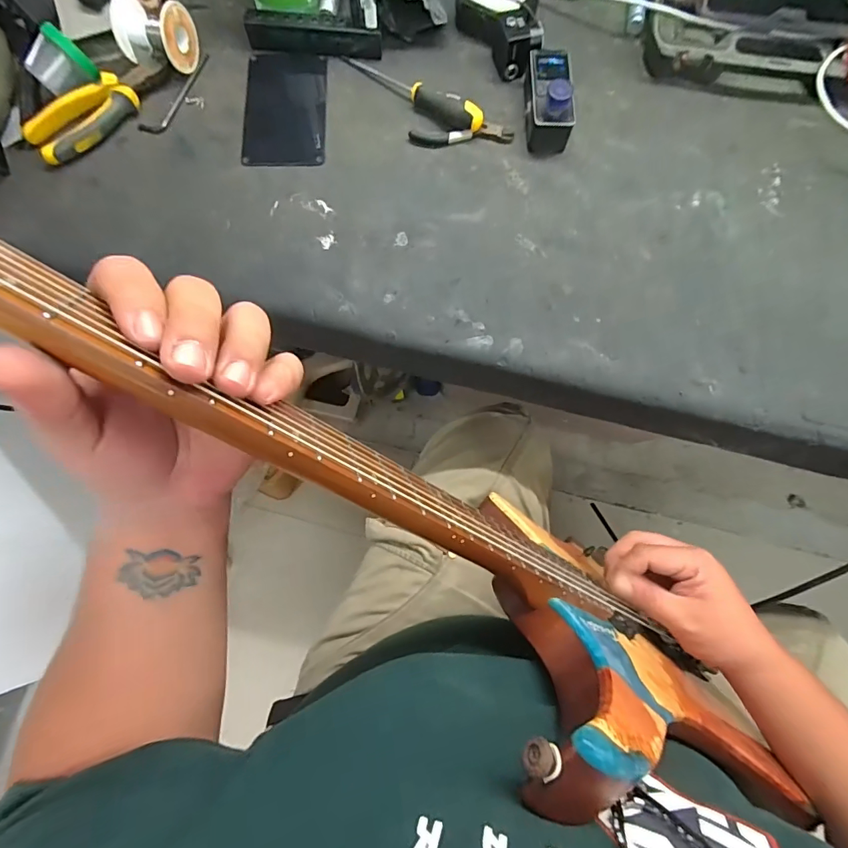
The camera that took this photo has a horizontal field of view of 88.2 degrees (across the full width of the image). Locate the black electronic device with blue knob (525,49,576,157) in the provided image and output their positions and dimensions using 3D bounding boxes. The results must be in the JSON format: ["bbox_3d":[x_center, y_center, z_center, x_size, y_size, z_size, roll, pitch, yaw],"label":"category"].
[{"bbox_3d":[0.122,-0.319,0.420,0.042,0.050,0.097,-1,76,-1],"label":"black electronic device with blue knob"}]

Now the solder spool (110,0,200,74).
[{"bbox_3d":[-0.267,-0.389,0.437,0.065,0.048,0.054,13,76,3],"label":"solder spool"}]

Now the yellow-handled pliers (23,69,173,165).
[{"bbox_3d":[-0.319,-0.312,0.431,0.053,0.018,0.144,41,79,9],"label":"yellow-handled pliers"}]

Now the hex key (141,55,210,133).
[{"bbox_3d":[-0.250,-0.338,0.452,0.018,0.008,0.109,31,78,7],"label":"hex key"}]

